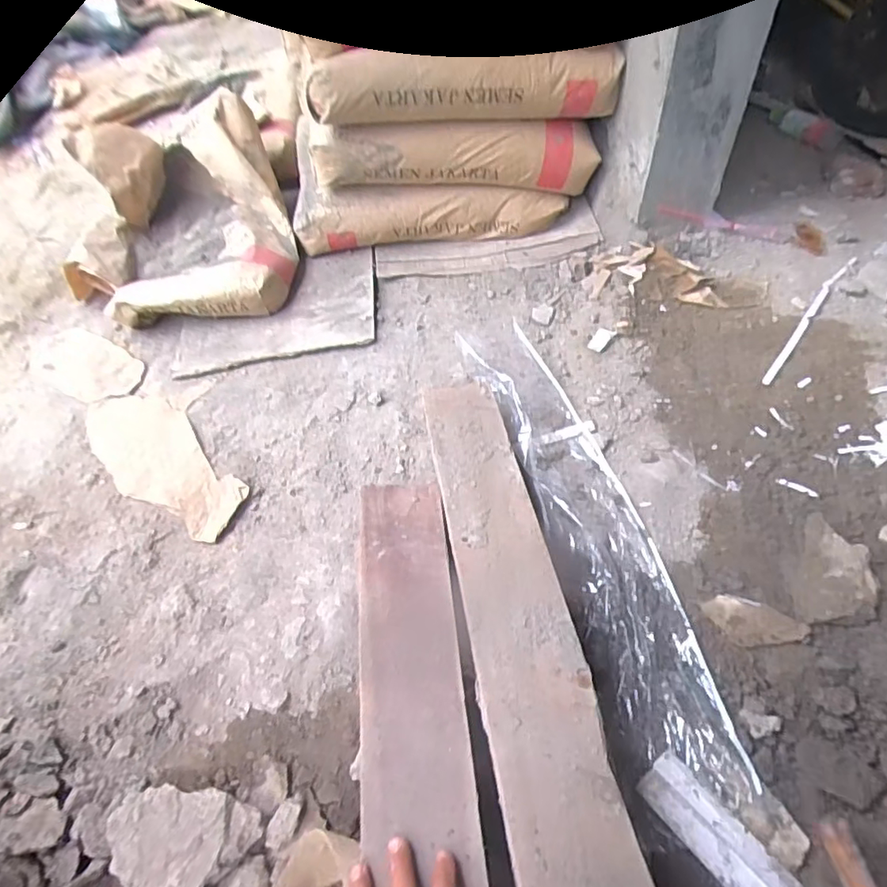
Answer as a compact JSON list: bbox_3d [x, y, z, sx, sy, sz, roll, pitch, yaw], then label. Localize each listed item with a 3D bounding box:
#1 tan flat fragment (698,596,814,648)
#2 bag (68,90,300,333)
[{"bbox_3d":[0.370,0.216,0.663,0.107,0.010,0.051,9,74,37],"label":"tan flat fragment"},{"bbox_3d":[-0.575,-0.488,1.163,0.456,0.251,0.526,-16,51,-11],"label":"bag"}]

